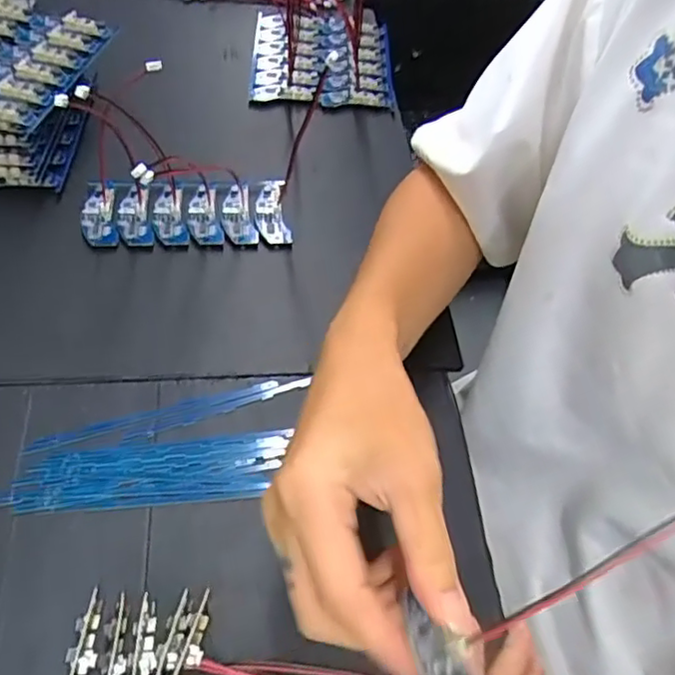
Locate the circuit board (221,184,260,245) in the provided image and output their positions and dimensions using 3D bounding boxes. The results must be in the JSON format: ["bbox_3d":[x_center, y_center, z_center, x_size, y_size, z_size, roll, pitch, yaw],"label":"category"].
[{"bbox_3d":[-0.081,-0.104,0.492,0.025,0.011,0.068,-8,57,-12],"label":"circuit board"}]

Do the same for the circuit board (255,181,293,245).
[{"bbox_3d":[-0.053,-0.103,0.495,0.026,0.010,0.061,-4,56,-10],"label":"circuit board"}]

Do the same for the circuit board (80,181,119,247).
[{"bbox_3d":[-0.186,-0.097,0.476,0.026,0.006,0.063,-8,57,-12],"label":"circuit board"}]

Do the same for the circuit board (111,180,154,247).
[{"bbox_3d":[-0.161,-0.100,0.480,0.028,0.009,0.068,-10,57,-14],"label":"circuit board"}]

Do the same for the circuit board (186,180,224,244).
[{"bbox_3d":[-0.106,-0.099,0.485,0.025,0.013,0.058,-7,57,-11],"label":"circuit board"}]

